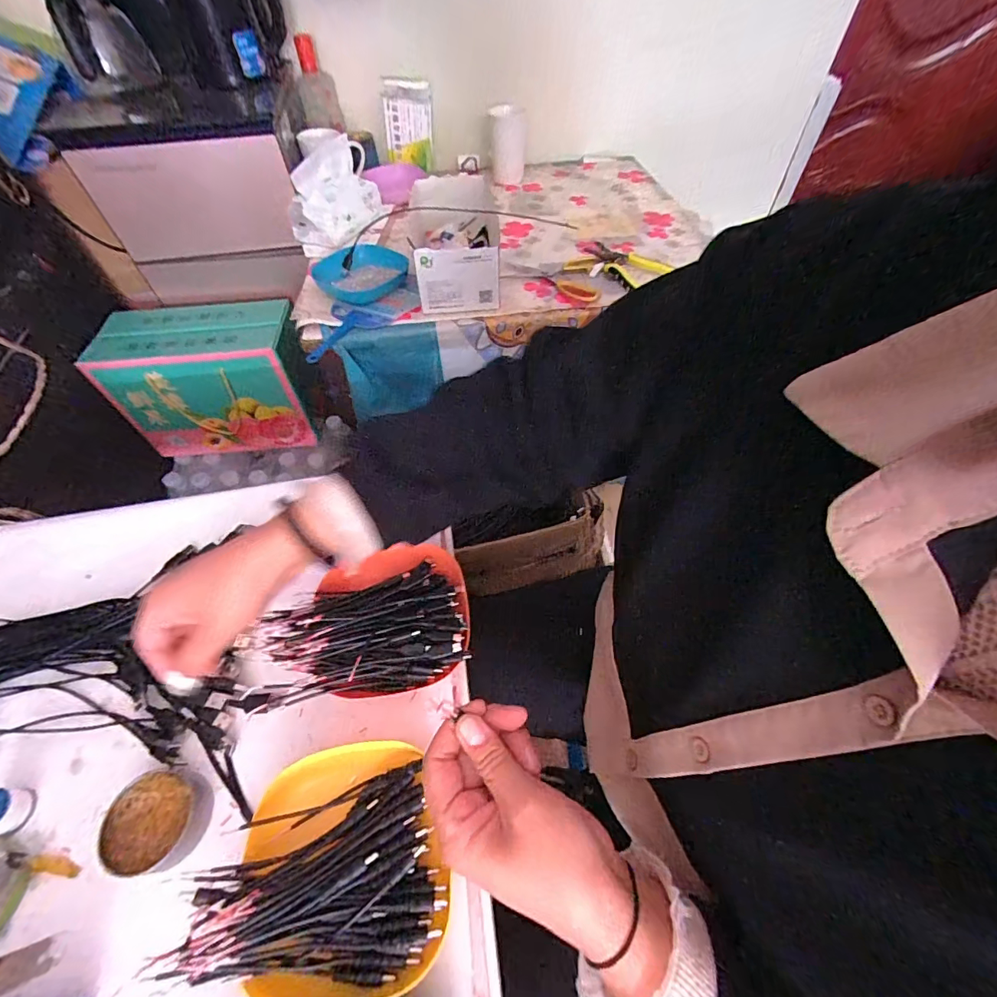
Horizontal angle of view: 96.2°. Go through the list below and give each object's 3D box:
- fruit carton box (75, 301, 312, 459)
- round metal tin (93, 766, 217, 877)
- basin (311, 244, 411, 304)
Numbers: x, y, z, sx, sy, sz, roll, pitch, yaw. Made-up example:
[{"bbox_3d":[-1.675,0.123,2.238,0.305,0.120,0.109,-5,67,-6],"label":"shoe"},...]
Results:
[{"bbox_3d":[-0.557,-0.235,0.899,0.332,0.236,0.154,-7,55,-5],"label":"fruit carton box"},{"bbox_3d":[-0.256,0.241,0.336,0.068,0.027,0.061,-3,55,-1],"label":"round metal tin"},{"bbox_3d":[-0.221,-0.371,0.736,0.137,0.037,0.137,0,55,0],"label":"basin"}]

